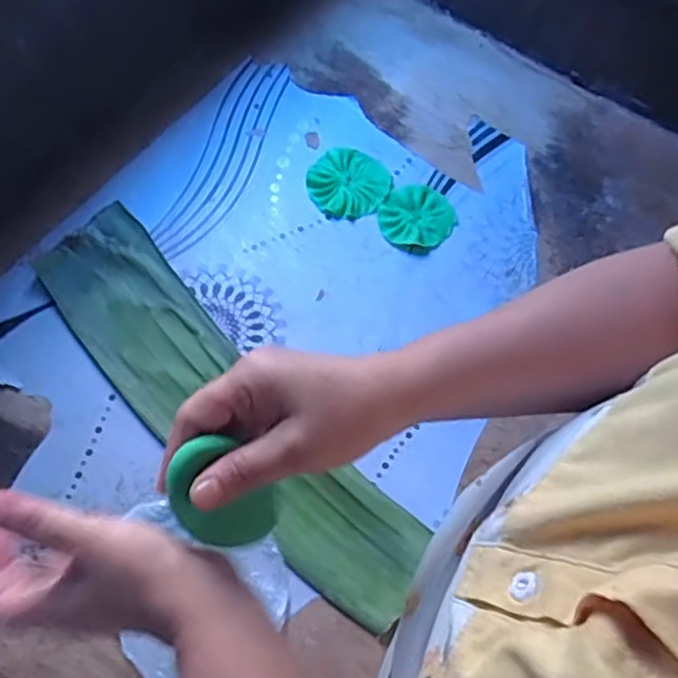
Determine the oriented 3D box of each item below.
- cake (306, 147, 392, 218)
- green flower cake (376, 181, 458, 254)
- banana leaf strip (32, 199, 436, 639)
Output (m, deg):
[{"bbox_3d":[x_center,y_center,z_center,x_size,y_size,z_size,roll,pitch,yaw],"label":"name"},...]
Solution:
[{"bbox_3d":[0.009,-0.149,0.651,0.076,0.007,0.075,1,67,-1],"label":"cake"},{"bbox_3d":[0.071,-0.114,0.637,0.069,0.007,0.068,1,67,-1],"label":"green flower cake"},{"bbox_3d":[-0.096,0.054,0.554,0.102,0.016,0.411,-42,74,-11],"label":"banana leaf strip"}]

